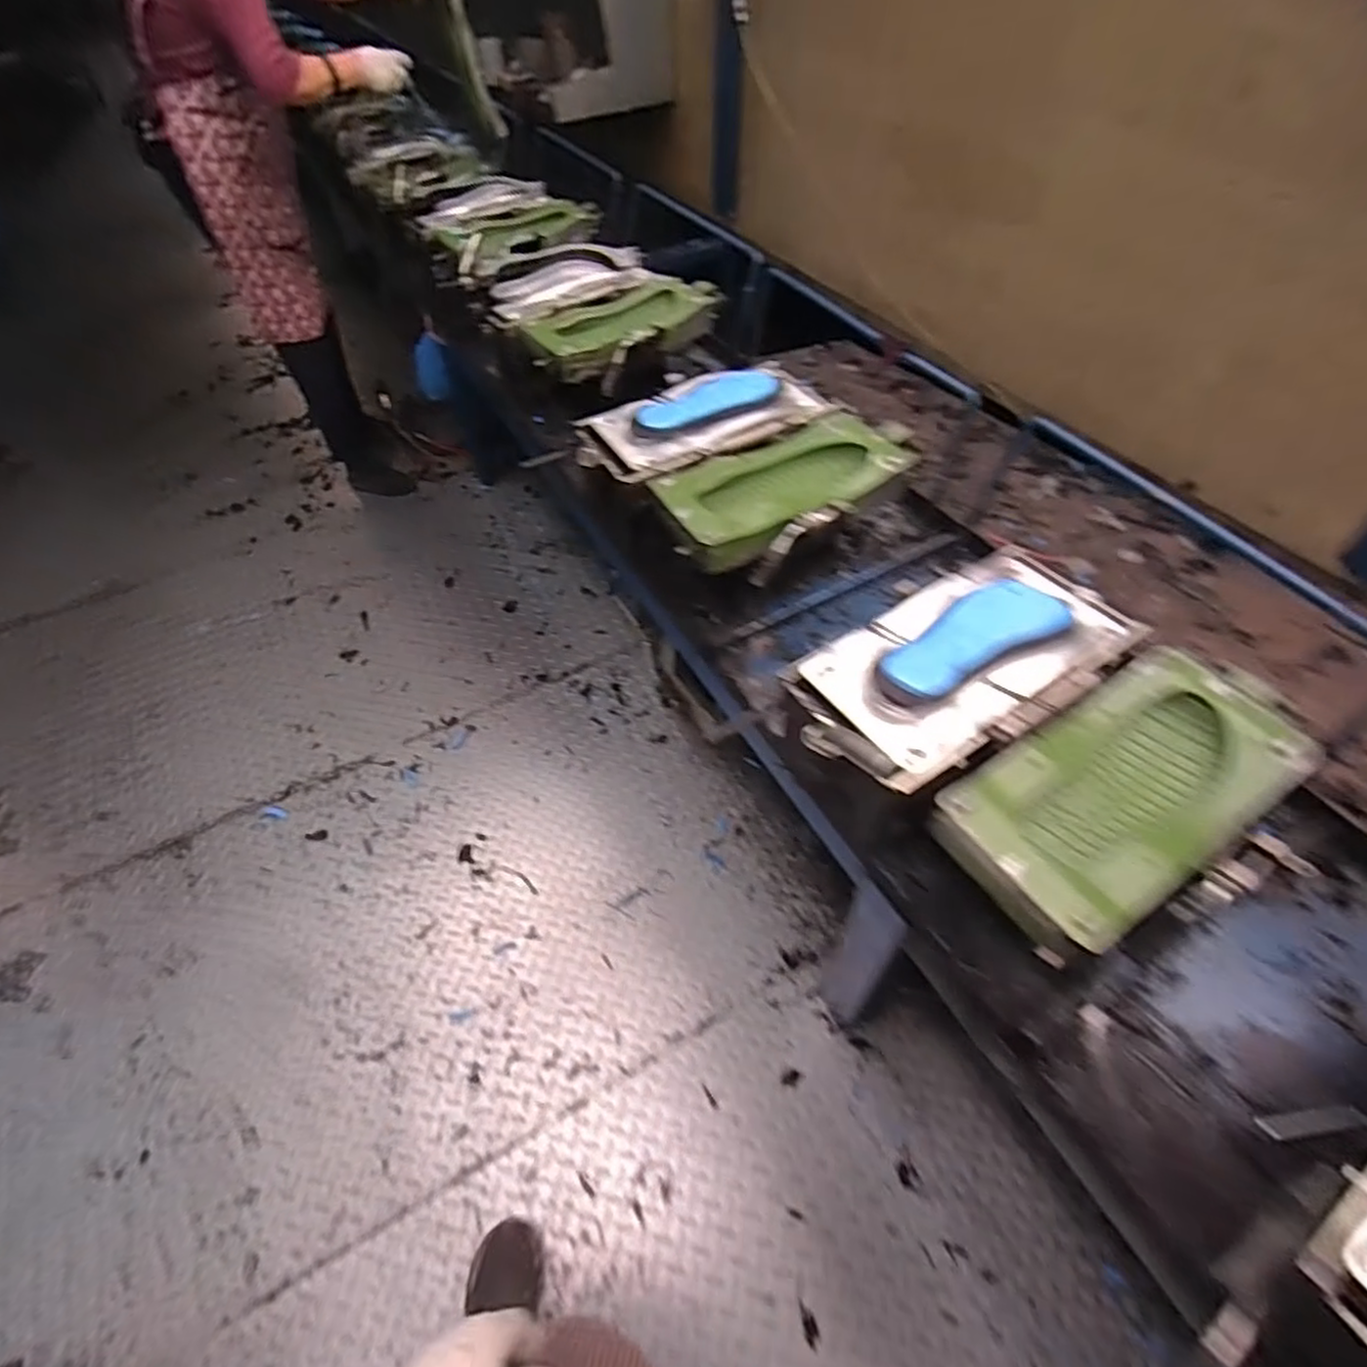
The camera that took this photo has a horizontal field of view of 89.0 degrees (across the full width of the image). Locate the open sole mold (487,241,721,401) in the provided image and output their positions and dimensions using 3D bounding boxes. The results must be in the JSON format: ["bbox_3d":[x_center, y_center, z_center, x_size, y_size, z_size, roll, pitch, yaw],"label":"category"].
[{"bbox_3d":[-0.190,-0.785,1.445,0.401,0.082,0.517,-29,54,-24],"label":"open sole mold"}]

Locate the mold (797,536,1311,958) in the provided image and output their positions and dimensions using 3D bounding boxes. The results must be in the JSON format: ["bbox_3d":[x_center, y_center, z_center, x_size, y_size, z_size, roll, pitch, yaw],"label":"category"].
[{"bbox_3d":[0.377,0.035,0.728,0.414,0.085,0.418,-25,52,-22],"label":"mold"}]

